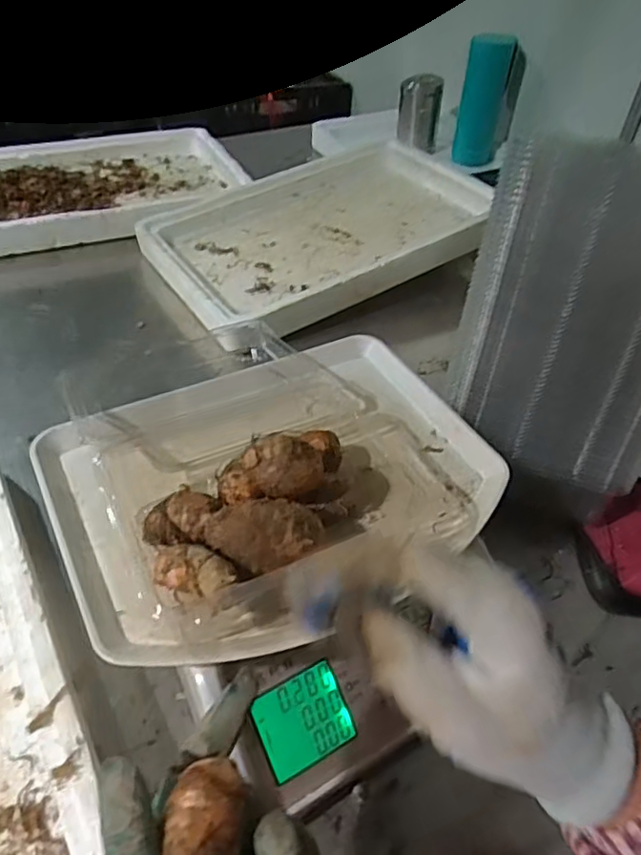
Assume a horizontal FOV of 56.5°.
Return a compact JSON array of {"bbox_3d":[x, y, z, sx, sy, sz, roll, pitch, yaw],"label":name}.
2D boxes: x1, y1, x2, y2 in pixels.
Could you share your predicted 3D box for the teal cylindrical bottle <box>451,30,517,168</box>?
[{"bbox_3d":[0.302,-0.602,1.108,0.088,0.201,0.073,14,46,9],"label":"teal cylindrical bottle"}]

